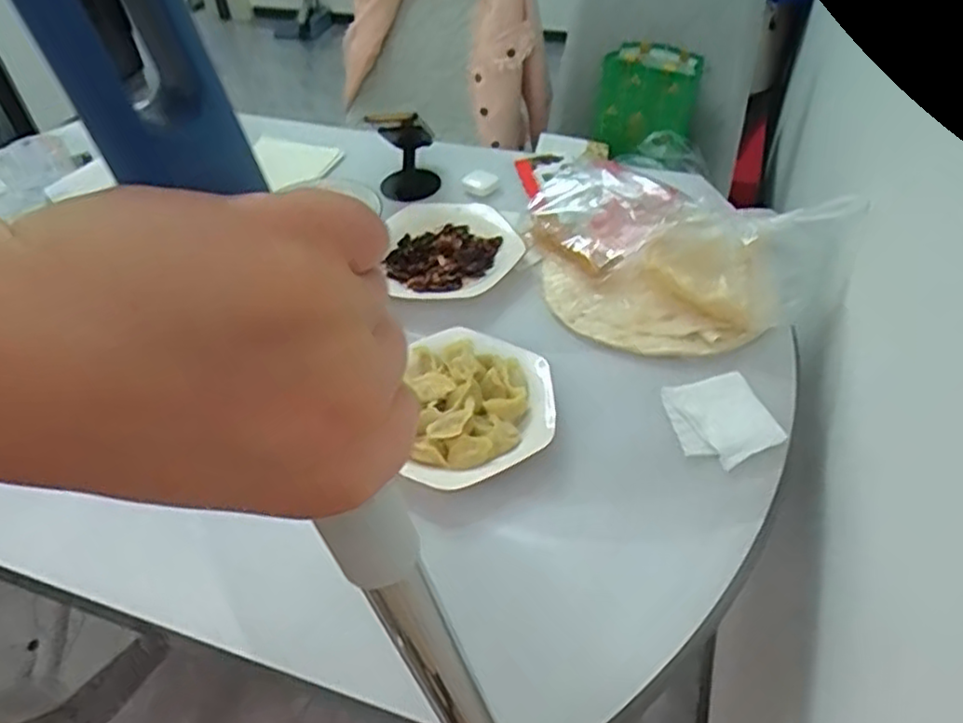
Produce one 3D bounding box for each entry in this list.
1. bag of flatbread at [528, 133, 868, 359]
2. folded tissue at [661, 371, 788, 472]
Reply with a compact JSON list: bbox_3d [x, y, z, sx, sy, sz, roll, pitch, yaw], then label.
[{"bbox_3d":[0.217,-0.142,0.859,0.391,0.091,0.278,31,56,29],"label":"bag of flatbread"},{"bbox_3d":[0.242,0.059,0.711,0.093,0.017,0.101,-13,47,-8],"label":"folded tissue"}]

